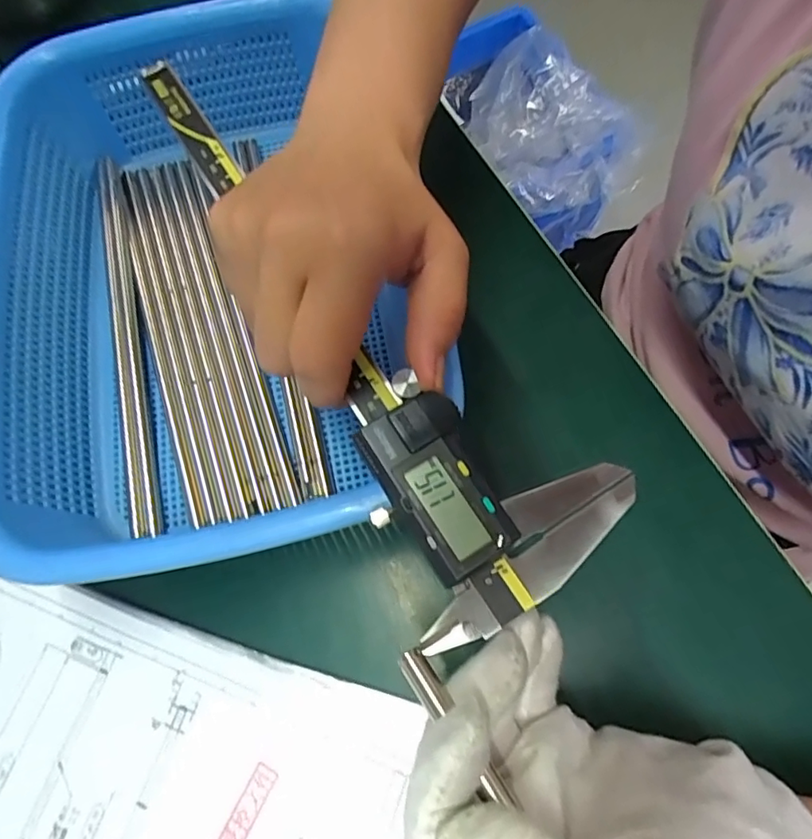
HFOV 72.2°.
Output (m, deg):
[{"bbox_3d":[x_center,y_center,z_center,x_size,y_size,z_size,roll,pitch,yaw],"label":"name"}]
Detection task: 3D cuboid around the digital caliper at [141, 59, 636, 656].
[{"bbox_3d":[-0.029,-0.051,0.212,0.074,0.011,0.267,-33,70,-9],"label":"digital caliper"}]

